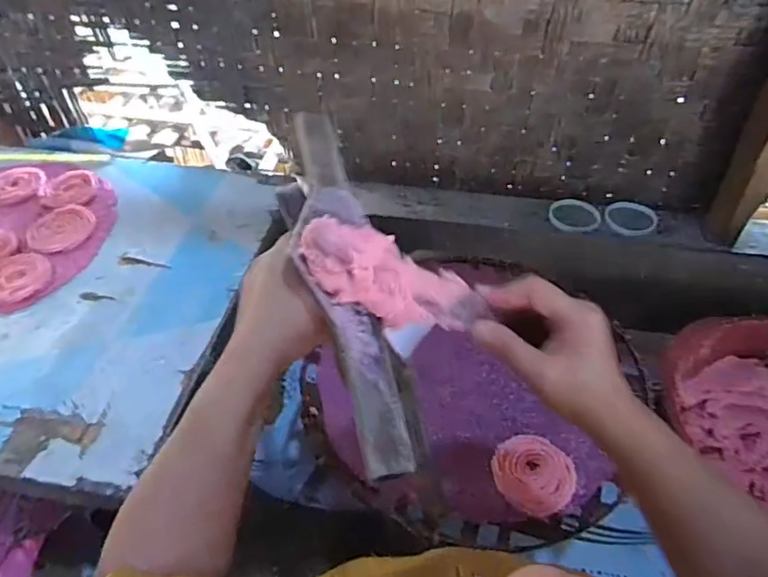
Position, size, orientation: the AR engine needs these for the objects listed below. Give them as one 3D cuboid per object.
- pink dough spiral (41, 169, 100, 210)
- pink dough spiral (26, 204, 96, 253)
[{"bbox_3d":[-0.478,-0.154,0.827,0.080,0.004,0.095,-16,49,-14],"label":"pink dough spiral"},{"bbox_3d":[-0.452,-0.086,0.760,0.086,0.004,0.096,-22,51,-19],"label":"pink dough spiral"}]

